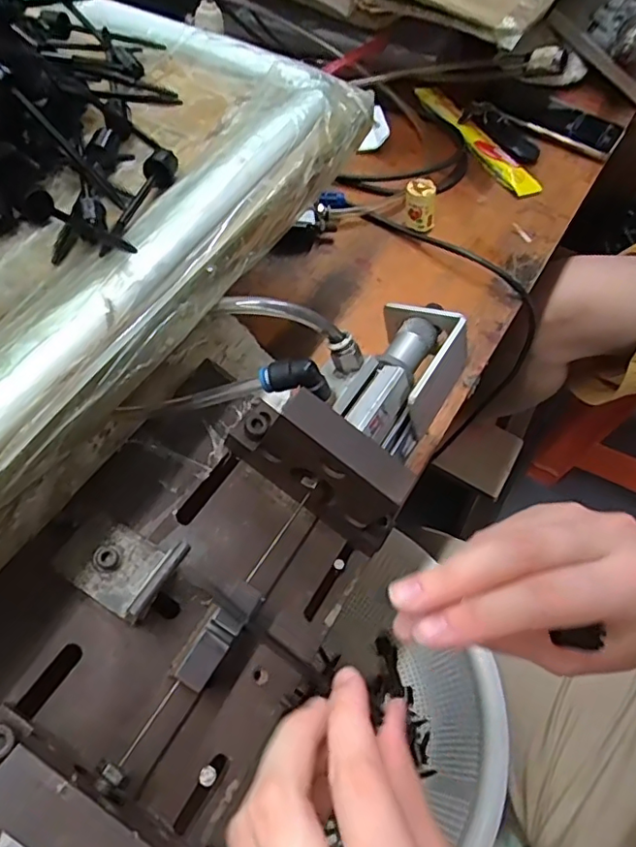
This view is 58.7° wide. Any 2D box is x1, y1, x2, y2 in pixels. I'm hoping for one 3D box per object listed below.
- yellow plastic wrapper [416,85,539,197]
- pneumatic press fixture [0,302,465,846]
[{"bbox_3d":[0.164,-0.307,0.602,0.030,0.016,0.207,-21,61,-18],"label":"yellow plastic wrapper"},{"bbox_3d":[-0.068,0.081,0.267,0.140,0.109,0.432,28,58,13],"label":"pneumatic press fixture"}]

